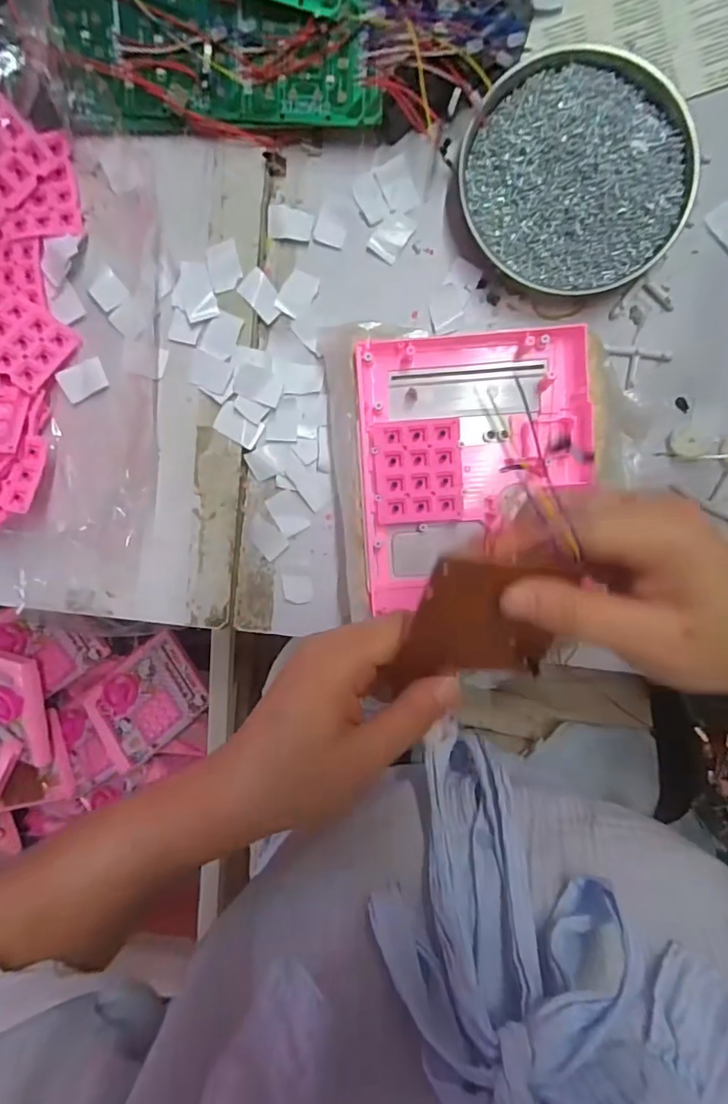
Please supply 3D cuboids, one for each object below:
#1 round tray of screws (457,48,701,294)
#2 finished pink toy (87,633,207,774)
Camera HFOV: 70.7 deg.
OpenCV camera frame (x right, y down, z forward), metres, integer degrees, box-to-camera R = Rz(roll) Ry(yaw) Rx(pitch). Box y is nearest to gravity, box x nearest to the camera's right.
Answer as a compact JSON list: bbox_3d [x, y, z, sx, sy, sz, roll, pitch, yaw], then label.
[{"bbox_3d":[0.127,-0.229,0.310,0.134,0.018,0.124,0,95,2],"label":"round tray of screws"},{"bbox_3d":[-0.306,0.210,0.715,0.170,0.016,0.124,-40,76,2],"label":"finished pink toy"}]

